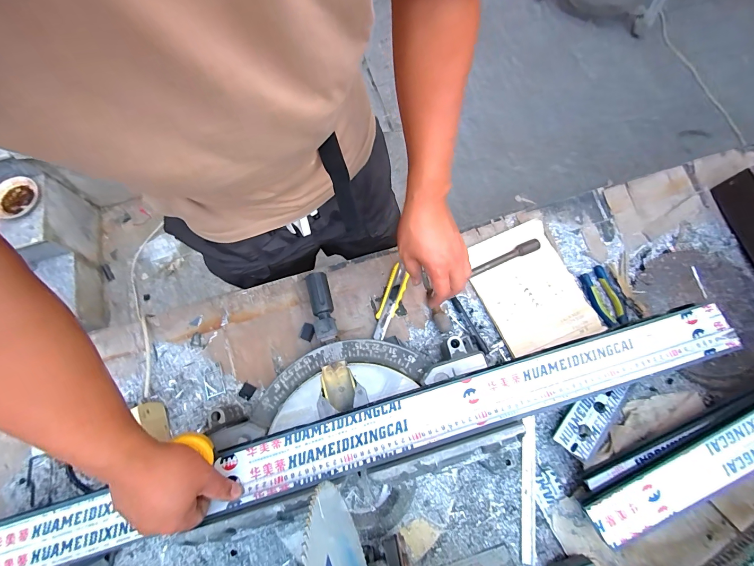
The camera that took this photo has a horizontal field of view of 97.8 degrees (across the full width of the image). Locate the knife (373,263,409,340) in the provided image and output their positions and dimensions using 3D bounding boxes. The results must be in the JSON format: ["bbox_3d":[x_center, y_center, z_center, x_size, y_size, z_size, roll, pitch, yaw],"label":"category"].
[{"bbox_3d":[0.024,0.036,0.624,0.034,0.022,0.144,20,75,8],"label":"knife"}]

